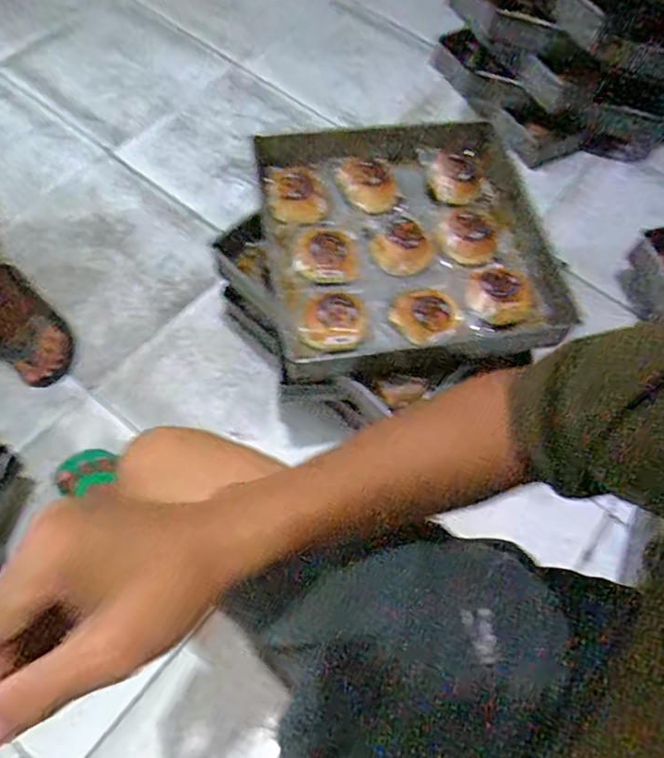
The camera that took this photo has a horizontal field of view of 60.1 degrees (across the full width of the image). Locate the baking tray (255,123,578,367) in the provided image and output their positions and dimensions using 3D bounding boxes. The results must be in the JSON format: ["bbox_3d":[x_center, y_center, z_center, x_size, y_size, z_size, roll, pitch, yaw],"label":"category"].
[{"bbox_3d":[0.118,-0.222,0.881,0.447,0.073,0.422,-9,62,-6],"label":"baking tray"}]

